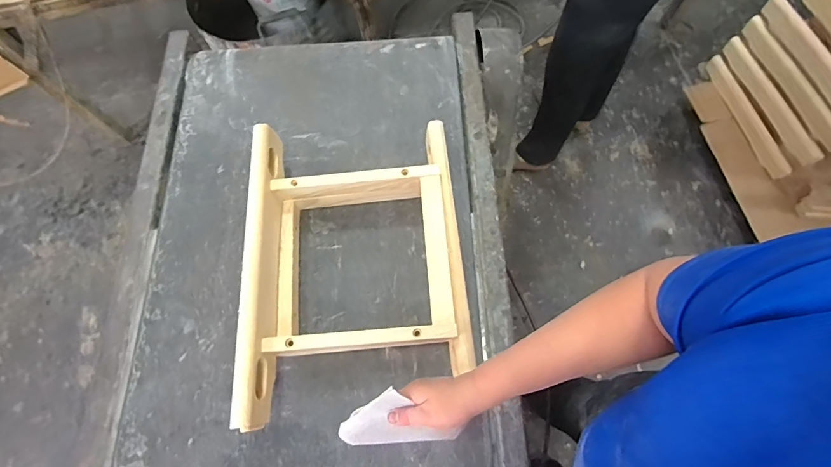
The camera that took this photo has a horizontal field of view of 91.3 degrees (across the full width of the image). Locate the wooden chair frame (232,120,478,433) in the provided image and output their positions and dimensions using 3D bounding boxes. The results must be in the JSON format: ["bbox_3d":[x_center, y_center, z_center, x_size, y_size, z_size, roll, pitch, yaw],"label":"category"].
[{"bbox_3d":[-0.097,0.046,0.683,0.350,0.121,0.468,-4,69,1],"label":"wooden chair frame"}]

